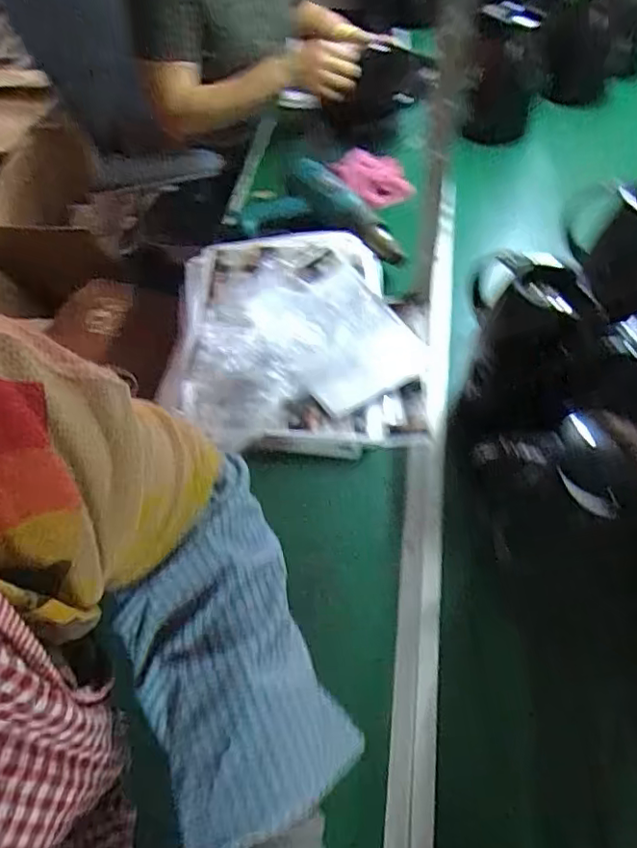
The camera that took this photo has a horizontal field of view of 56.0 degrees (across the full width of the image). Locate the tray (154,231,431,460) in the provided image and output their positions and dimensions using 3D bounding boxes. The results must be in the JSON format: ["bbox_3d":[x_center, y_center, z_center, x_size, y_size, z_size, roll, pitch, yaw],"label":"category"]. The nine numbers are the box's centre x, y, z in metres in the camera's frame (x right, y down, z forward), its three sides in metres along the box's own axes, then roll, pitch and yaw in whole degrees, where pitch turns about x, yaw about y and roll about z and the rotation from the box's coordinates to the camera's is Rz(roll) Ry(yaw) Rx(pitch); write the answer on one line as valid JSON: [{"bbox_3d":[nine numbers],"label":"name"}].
[{"bbox_3d":[-0.022,-0.126,0.786,0.324,0.080,0.361,-2,53,1],"label":"tray"}]

